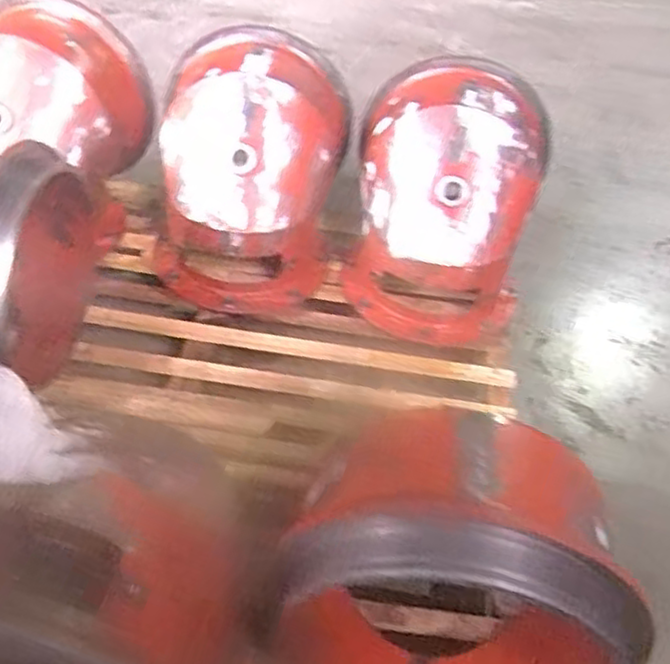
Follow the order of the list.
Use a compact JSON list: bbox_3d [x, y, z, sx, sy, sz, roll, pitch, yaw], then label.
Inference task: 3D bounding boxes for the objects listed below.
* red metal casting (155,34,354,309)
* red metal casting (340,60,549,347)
[{"bbox_3d":[-0.169,-0.296,1.300,0.343,0.369,0.350,14,42,6],"label":"red metal casting"},{"bbox_3d":[0.184,-0.222,1.255,0.344,0.373,0.342,16,42,8],"label":"red metal casting"}]

